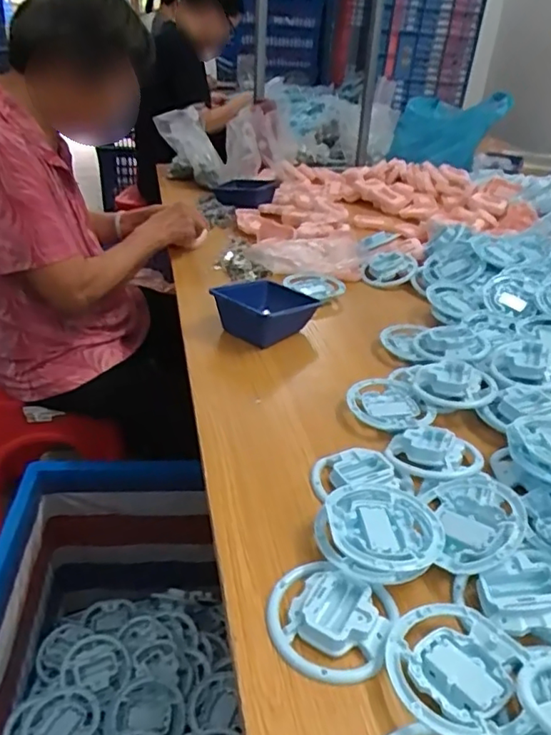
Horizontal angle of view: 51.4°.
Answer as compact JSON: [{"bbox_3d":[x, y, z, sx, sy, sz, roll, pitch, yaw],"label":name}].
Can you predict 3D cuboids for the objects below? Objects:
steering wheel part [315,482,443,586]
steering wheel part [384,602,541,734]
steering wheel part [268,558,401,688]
[{"bbox_3d":[0.094,0.141,0.508,0.112,0.020,0.101,-22,40,-35],"label":"steering wheel part"},{"bbox_3d":[0.132,0.219,0.409,0.096,0.024,0.101,3,32,-2],"label":"steering wheel part"},{"bbox_3d":[0.041,0.194,0.448,0.094,0.019,0.090,3,32,-2],"label":"steering wheel part"}]

